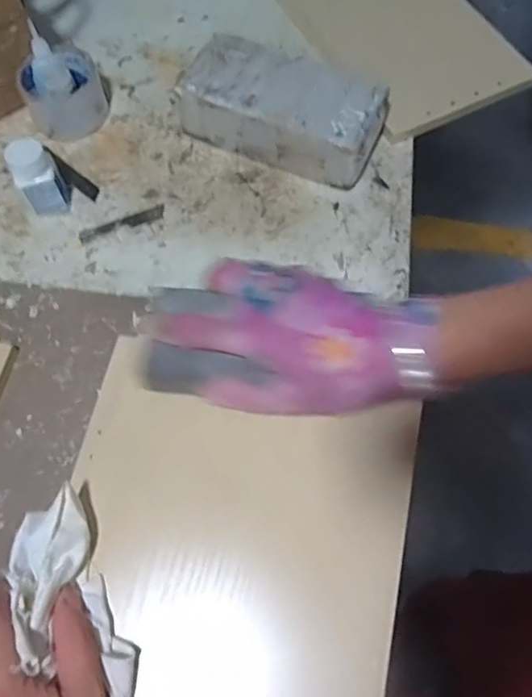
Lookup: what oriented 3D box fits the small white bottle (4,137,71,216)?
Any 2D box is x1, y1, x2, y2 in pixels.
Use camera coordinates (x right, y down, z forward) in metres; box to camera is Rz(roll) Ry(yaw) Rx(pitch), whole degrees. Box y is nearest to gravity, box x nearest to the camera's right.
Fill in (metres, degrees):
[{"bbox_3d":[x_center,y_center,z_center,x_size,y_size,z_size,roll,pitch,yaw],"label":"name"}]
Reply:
[{"bbox_3d":[-0.223,-0.166,0.532,0.040,0.071,0.035,-26,69,-12],"label":"small white bottle"}]

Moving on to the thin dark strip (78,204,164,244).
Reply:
[{"bbox_3d":[-0.147,-0.128,0.555,0.088,0.004,0.016,-21,69,-10],"label":"thin dark strip"}]

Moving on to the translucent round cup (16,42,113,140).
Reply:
[{"bbox_3d":[-0.220,-0.279,0.594,0.086,0.052,0.082,-17,68,-8],"label":"translucent round cup"}]

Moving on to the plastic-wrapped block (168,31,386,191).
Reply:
[{"bbox_3d":[0.018,-0.250,0.571,0.205,0.071,0.101,23,68,9],"label":"plastic-wrapped block"}]

